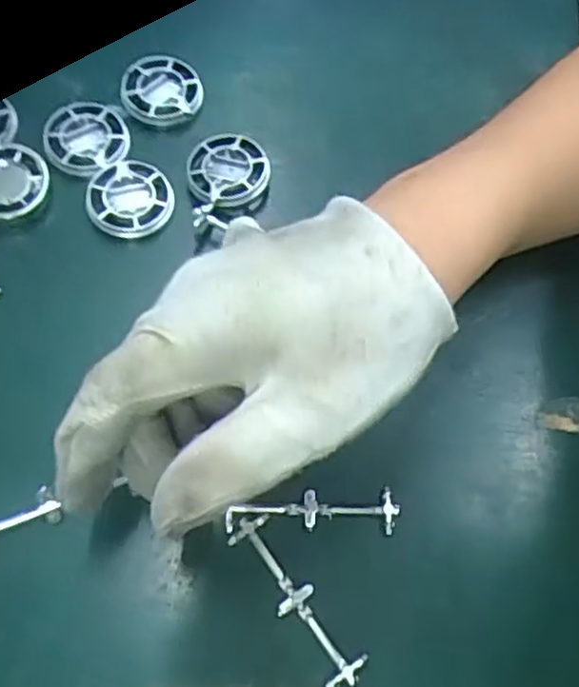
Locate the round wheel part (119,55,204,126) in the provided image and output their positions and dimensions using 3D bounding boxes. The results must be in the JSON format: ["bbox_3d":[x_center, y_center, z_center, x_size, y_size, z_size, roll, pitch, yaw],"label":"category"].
[{"bbox_3d":[-0.066,-0.129,0.368,0.039,0.012,0.037,1,68,-2],"label":"round wheel part"}]

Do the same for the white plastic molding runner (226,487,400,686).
[{"bbox_3d":[0.019,0.084,0.285,0.063,0.004,0.074,-34,73,-15],"label":"white plastic molding runner"}]

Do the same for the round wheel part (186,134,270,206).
[{"bbox_3d":[-0.029,-0.082,0.347,0.038,0.013,0.036,1,68,-2],"label":"round wheel part"}]

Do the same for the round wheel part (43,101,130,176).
[{"bbox_3d":[-0.098,-0.101,0.349,0.040,0.008,0.037,1,68,-2],"label":"round wheel part"}]

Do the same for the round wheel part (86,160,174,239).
[{"bbox_3d":[-0.076,-0.069,0.342,0.040,0.008,0.040,1,68,-2],"label":"round wheel part"}]

